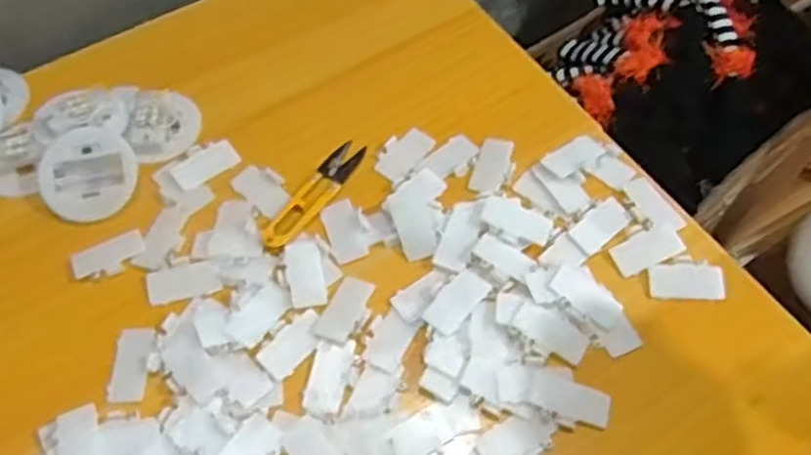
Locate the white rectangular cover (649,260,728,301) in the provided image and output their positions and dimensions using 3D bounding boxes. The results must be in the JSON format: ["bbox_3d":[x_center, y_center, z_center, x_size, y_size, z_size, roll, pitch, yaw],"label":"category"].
[{"bbox_3d":[0.184,0.035,0.485,0.048,0.006,0.025,0,59,1],"label":"white rectangular cover"}]

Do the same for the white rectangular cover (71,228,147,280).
[{"bbox_3d":[-0.200,0.019,0.500,0.047,0.004,0.027,-23,61,-13],"label":"white rectangular cover"}]

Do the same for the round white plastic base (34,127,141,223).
[{"bbox_3d":[-0.225,-0.037,0.523,0.069,0.012,0.069,0,81,0],"label":"round white plastic base"}]

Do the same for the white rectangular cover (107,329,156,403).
[{"bbox_3d":[-0.171,0.086,0.461,0.024,0.004,0.048,0,59,1],"label":"white rectangular cover"}]

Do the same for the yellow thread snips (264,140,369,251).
[{"bbox_3d":[-0.064,-0.025,0.523,0.024,0.004,0.103,28,63,16],"label":"yellow thread snips"}]

